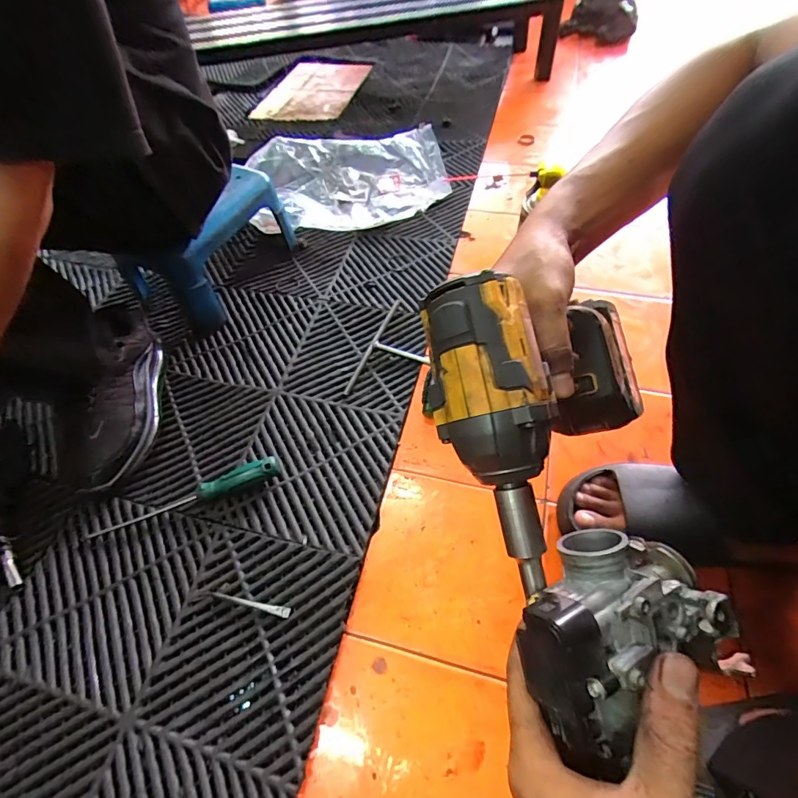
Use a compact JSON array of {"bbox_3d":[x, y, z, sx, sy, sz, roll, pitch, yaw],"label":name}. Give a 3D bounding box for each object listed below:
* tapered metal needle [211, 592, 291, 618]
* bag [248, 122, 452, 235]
[{"bbox_3d":[-0.167,0.231,0.475,0.096,0.005,0.009,7,57,9],"label":"tapered metal needle"},{"bbox_3d":[-0.099,-0.453,0.870,0.408,0.088,0.248,-9,56,-1],"label":"bag"}]

